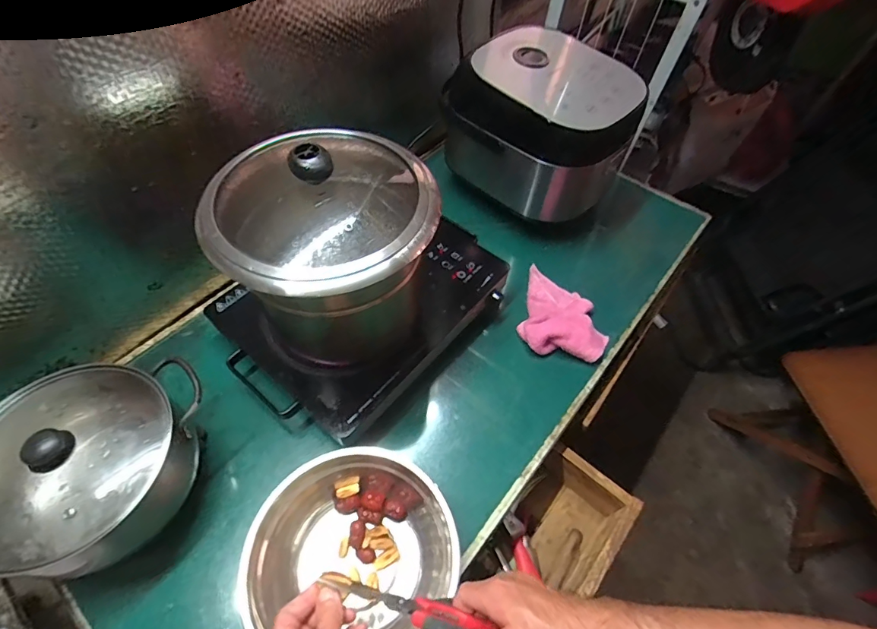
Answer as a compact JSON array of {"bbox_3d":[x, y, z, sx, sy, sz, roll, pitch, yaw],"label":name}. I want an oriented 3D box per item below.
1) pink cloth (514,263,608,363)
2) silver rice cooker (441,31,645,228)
[{"bbox_3d":[0.215,0.002,0.730,0.140,0.034,0.156,16,56,7],"label":"pink cloth"},{"bbox_3d":[0.193,-0.349,0.829,0.308,0.229,0.218,35,60,19],"label":"silver rice cooker"}]

